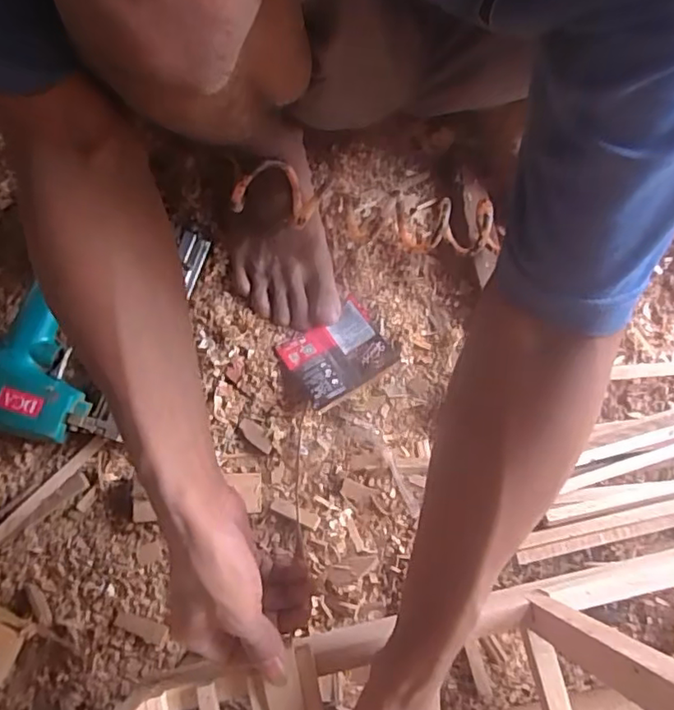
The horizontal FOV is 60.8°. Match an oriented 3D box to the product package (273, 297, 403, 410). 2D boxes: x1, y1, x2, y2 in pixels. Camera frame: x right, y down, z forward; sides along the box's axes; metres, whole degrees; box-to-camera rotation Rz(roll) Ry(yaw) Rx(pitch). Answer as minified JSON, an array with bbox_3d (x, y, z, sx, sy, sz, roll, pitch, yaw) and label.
[{"bbox_3d":[0.001,-0.002,0.537,0.092,0.021,0.077,-35,80,-6],"label":"product package"}]

